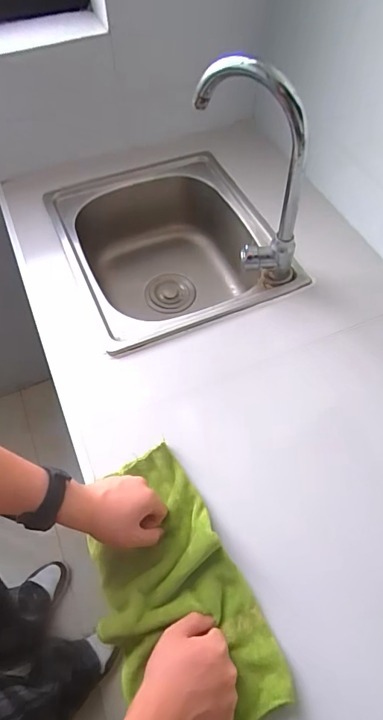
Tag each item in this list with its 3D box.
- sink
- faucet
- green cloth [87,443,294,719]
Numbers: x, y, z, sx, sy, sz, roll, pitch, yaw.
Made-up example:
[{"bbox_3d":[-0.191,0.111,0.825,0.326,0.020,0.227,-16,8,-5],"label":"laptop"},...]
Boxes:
[{"bbox_3d":[-0.042,-0.182,0.864,0.360,0.197,0.422,-24,63,-13],"label":"sink"},{"bbox_3d":[0.094,-0.266,0.644,0.104,0.298,0.187,-24,63,-13],"label":"faucet"},{"bbox_3d":[-0.027,0.257,0.488,0.154,0.035,0.295,-25,63,-13],"label":"green cloth"}]

